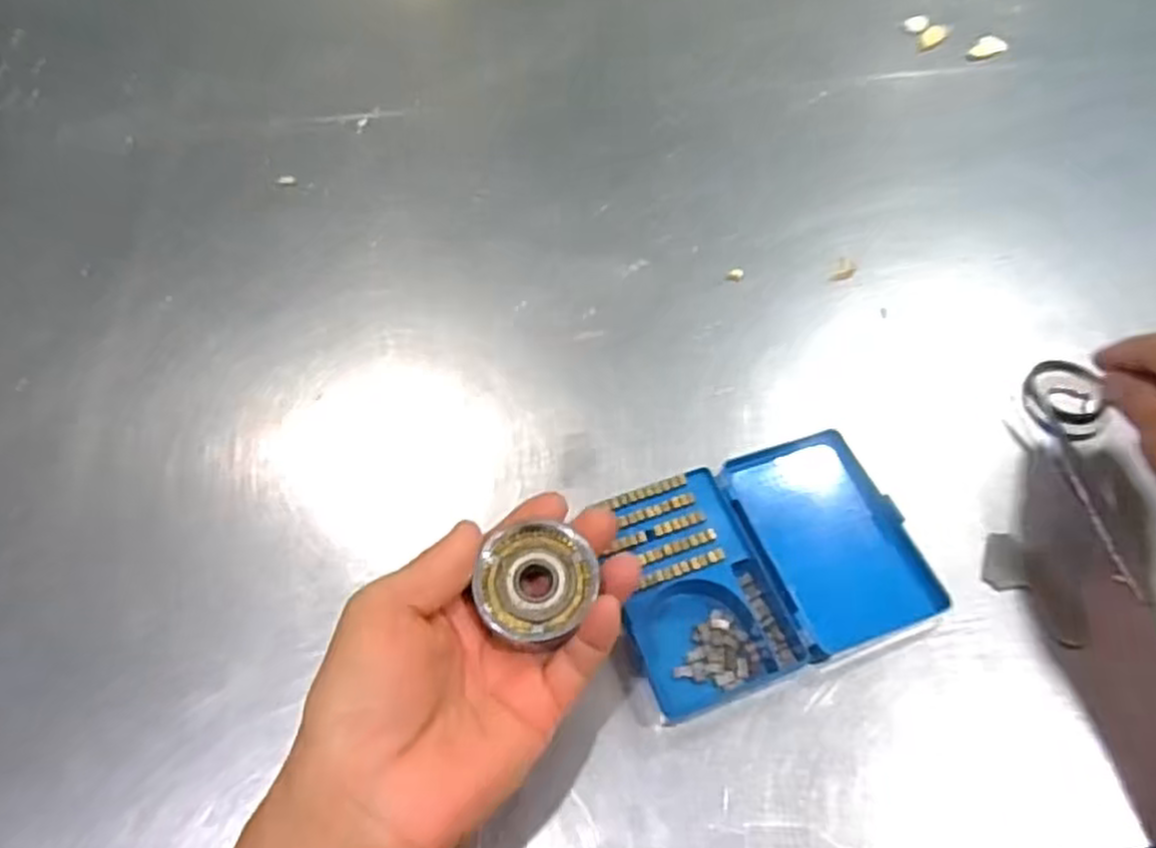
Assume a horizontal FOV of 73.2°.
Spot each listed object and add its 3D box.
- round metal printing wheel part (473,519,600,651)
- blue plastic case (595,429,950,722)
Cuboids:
[{"bbox_3d":[-0.016,0.061,0.302,0.043,0.009,0.043,-1,58,0],"label":"round metal printing wheel part"},{"bbox_3d":[0.087,0.063,0.365,0.143,0.023,0.101,-18,60,-11],"label":"blue plastic case"}]

